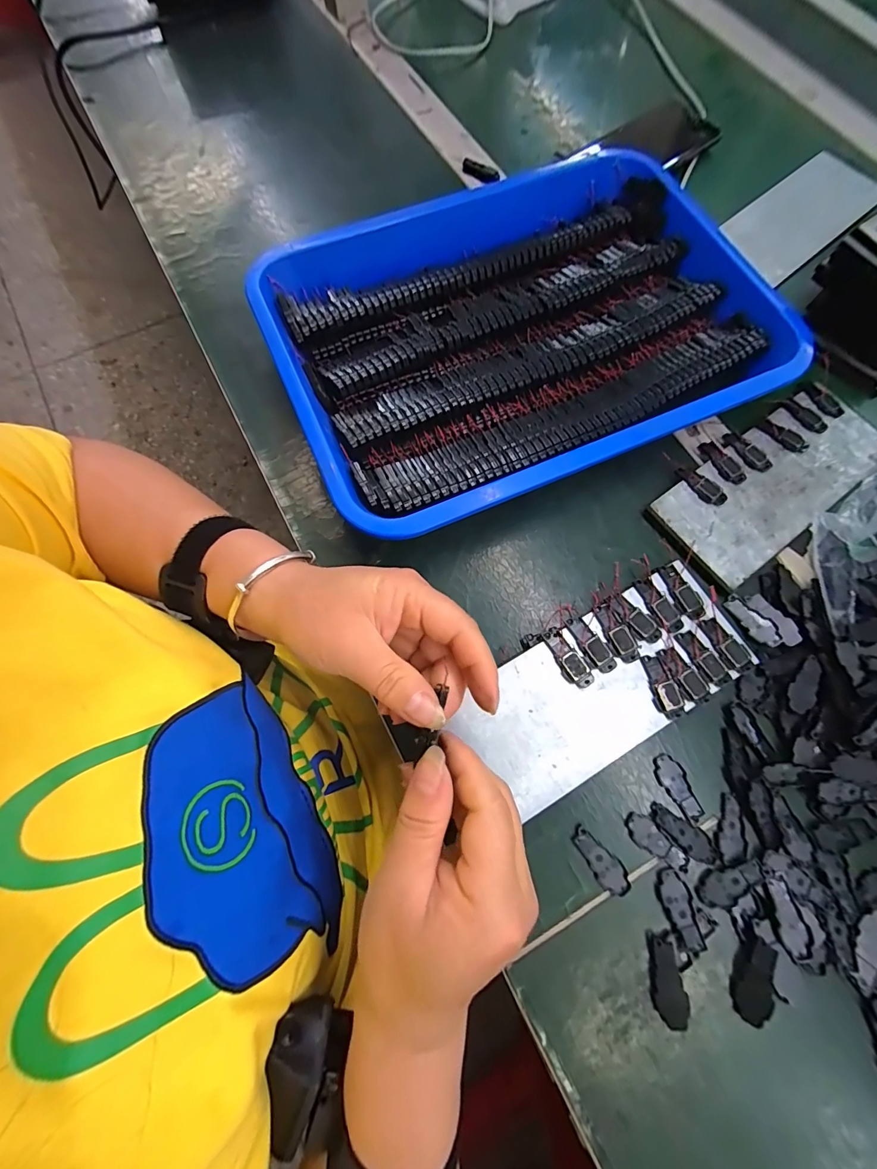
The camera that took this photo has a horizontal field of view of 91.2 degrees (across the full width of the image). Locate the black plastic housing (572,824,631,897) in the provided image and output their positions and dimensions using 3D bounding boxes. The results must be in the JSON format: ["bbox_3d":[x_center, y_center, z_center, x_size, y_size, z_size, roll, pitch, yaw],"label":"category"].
[{"bbox_3d":[0.094,0.159,0.247,0.017,0.004,0.041,-34,76,-10],"label":"black plastic housing"}]

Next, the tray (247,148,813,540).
[{"bbox_3d":[0.061,-0.192,0.333,0.352,0.047,0.259,-24,74,-7],"label":"tray"}]

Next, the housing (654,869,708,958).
[{"bbox_3d":[0.134,0.182,0.239,0.017,0.005,0.040,-6,73,-2],"label":"housing"}]

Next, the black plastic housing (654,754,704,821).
[{"bbox_3d":[0.145,0.122,0.259,0.017,0.004,0.039,-25,74,-7],"label":"black plastic housing"}]

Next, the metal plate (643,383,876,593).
[{"bbox_3d":[0.249,-0.077,0.317,0.192,0.008,0.079,-36,76,-10],"label":"metal plate"}]

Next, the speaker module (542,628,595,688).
[{"bbox_3d":[0.079,0.046,0.266,0.015,0.006,0.040,-33,75,-9],"label":"speaker module"}]

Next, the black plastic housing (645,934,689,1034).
[{"bbox_3d":[0.122,0.212,0.227,0.016,0.005,0.040,-2,73,0],"label":"black plastic housing"}]

